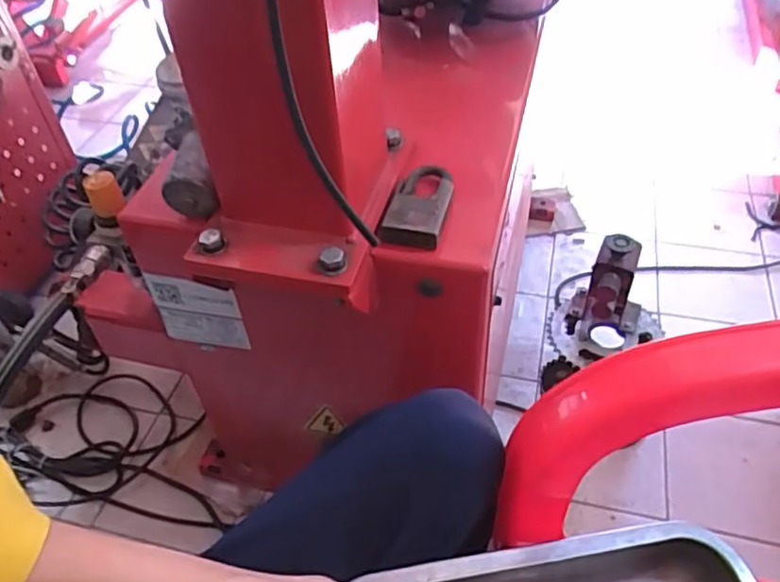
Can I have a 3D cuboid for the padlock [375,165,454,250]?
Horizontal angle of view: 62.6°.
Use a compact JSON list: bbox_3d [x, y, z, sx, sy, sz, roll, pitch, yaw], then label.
[{"bbox_3d":[0.027,-0.082,0.569,0.053,0.018,0.094,9,48,12],"label":"padlock"}]

